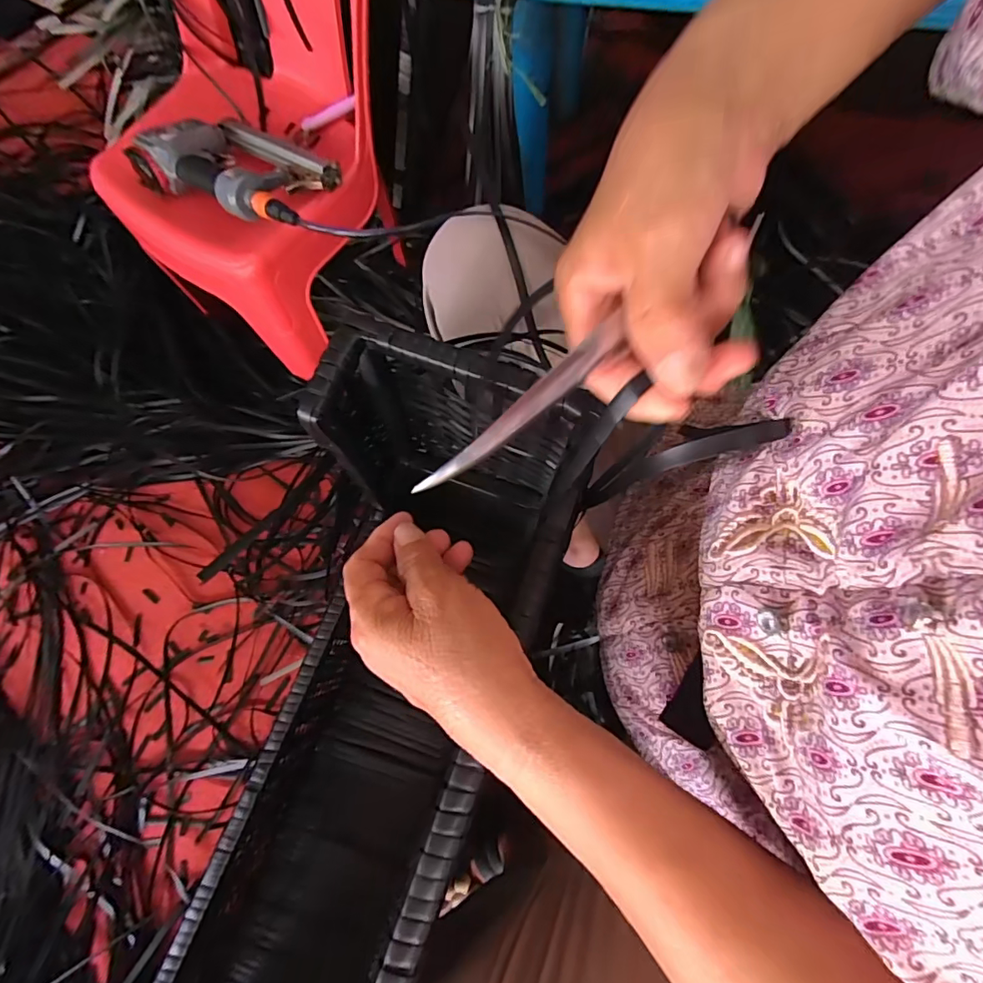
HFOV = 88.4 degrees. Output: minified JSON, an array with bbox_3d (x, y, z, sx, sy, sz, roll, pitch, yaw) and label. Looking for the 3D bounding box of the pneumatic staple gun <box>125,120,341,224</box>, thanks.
[{"bbox_3d":[-0.320,-0.419,0.643,0.274,0.047,0.145,27,74,10],"label":"pneumatic staple gun"}]

